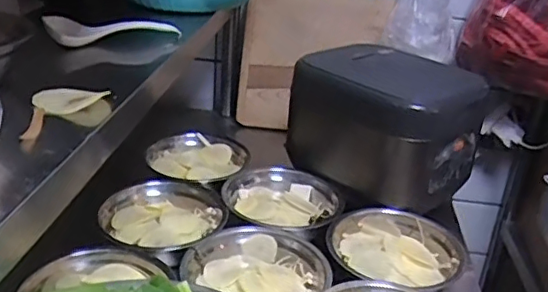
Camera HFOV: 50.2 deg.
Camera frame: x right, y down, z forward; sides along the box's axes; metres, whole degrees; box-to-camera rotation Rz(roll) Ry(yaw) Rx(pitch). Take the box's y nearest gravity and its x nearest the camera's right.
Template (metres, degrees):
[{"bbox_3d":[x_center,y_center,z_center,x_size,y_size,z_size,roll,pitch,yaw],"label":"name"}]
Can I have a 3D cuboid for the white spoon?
[{"bbox_3d":[-0.224,-0.158,0.833,0.189,0.046,0.043,-7,28,-24],"label":"white spoon"}]

